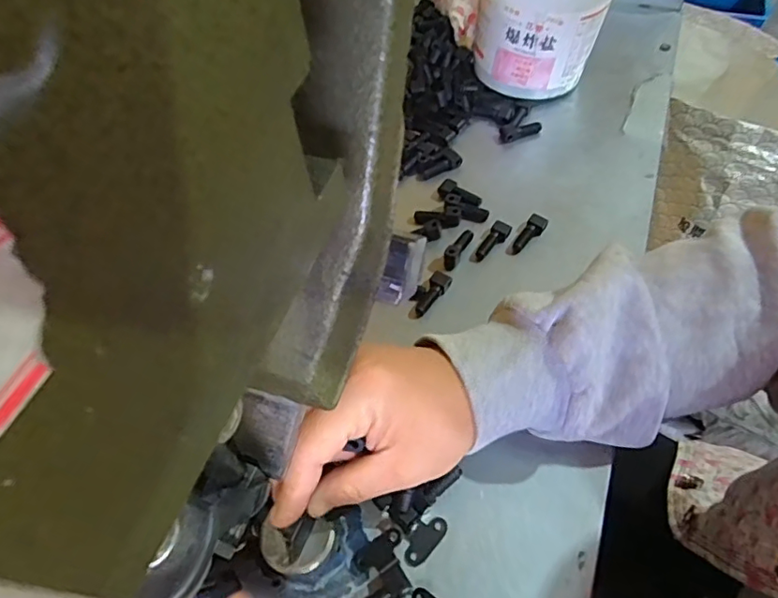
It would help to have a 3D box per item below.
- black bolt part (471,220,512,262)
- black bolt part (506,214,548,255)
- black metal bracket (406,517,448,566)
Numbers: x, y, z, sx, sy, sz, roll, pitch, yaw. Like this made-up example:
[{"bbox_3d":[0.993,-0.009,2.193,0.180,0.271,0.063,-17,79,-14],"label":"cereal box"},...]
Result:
[{"bbox_3d":[0.077,-0.043,0.409,0.013,0.009,0.038,35,64,18],"label":"black bolt part"},{"bbox_3d":[0.106,-0.048,0.412,0.013,0.011,0.040,33,64,17],"label":"black bolt part"},{"bbox_3d":[0.020,0.133,0.303,0.015,0.004,0.029,36,65,18],"label":"black metal bracket"}]

